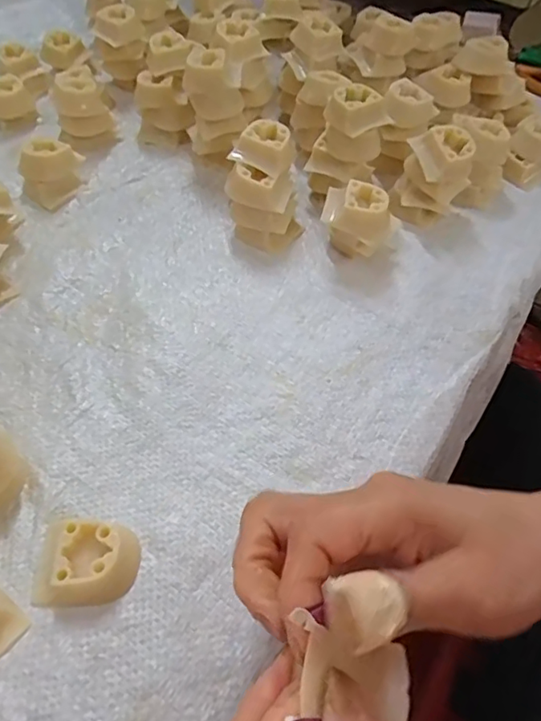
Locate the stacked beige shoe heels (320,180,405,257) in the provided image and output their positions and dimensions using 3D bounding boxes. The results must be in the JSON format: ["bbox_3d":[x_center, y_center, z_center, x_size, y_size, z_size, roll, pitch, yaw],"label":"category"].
[{"bbox_3d":[0.060,-0.094,0.387,0.049,0.047,0.034,10,53,5],"label":"stacked beige shoe heels"}]

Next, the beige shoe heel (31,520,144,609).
[{"bbox_3d":[-0.087,0.093,0.261,0.046,0.016,0.038,3,53,-1],"label":"beige shoe heel"}]

